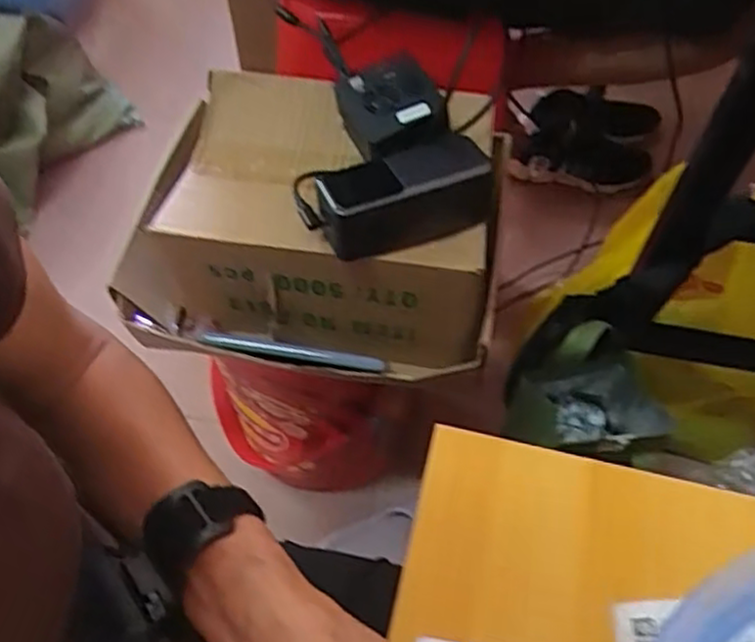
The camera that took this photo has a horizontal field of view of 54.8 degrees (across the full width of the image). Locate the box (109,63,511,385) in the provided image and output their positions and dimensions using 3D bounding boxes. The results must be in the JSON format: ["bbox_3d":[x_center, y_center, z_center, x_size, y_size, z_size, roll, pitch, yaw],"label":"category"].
[{"bbox_3d":[-0.057,-0.075,0.642,0.316,0.156,0.229,10,57,8],"label":"box"}]

